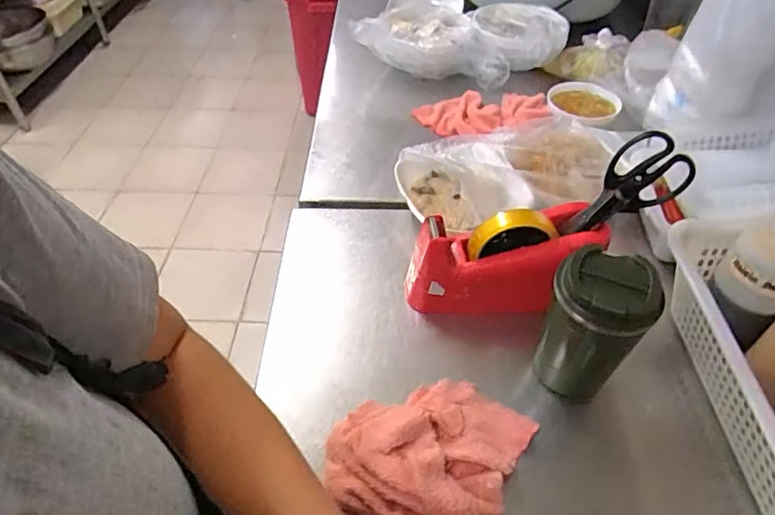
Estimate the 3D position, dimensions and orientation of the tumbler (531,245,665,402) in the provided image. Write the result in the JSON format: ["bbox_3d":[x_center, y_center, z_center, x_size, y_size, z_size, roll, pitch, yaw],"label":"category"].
[{"bbox_3d":[0.182,0.067,0.482,0.082,0.143,0.075,29,52,24],"label":"tumbler"}]

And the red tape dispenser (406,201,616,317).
[{"bbox_3d":[0.119,0.011,0.560,0.191,0.103,0.073,-6,47,-7],"label":"red tape dispenser"}]

